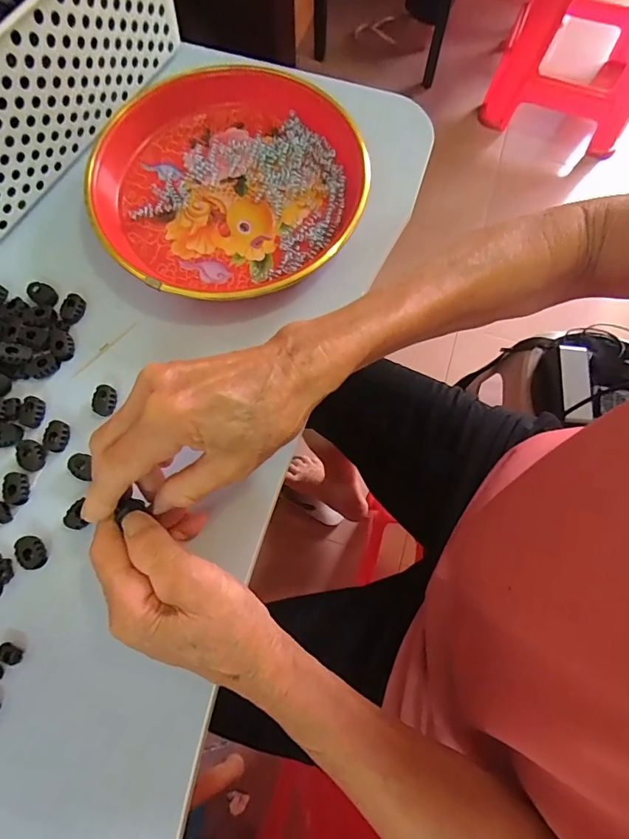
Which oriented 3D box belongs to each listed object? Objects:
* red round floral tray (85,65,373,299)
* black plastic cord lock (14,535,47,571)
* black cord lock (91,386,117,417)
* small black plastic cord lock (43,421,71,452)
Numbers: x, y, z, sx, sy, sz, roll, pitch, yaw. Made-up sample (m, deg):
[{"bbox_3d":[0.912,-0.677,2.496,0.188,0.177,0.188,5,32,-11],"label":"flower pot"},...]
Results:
[{"bbox_3d":[-0.079,-0.195,0.365,0.221,0.042,0.210,0,71,1],"label":"red round floral tray"},{"bbox_3d":[-0.185,0.086,0.290,0.015,0.007,0.022,-30,73,-9],"label":"black plastic cord lock"},{"bbox_3d":[-0.153,-0.013,0.323,0.017,0.007,0.022,-7,71,-2],"label":"black cord lock"},{"bbox_3d":[-0.182,0.012,0.315,0.017,0.005,0.021,17,72,6],"label":"small black plastic cord lock"}]

